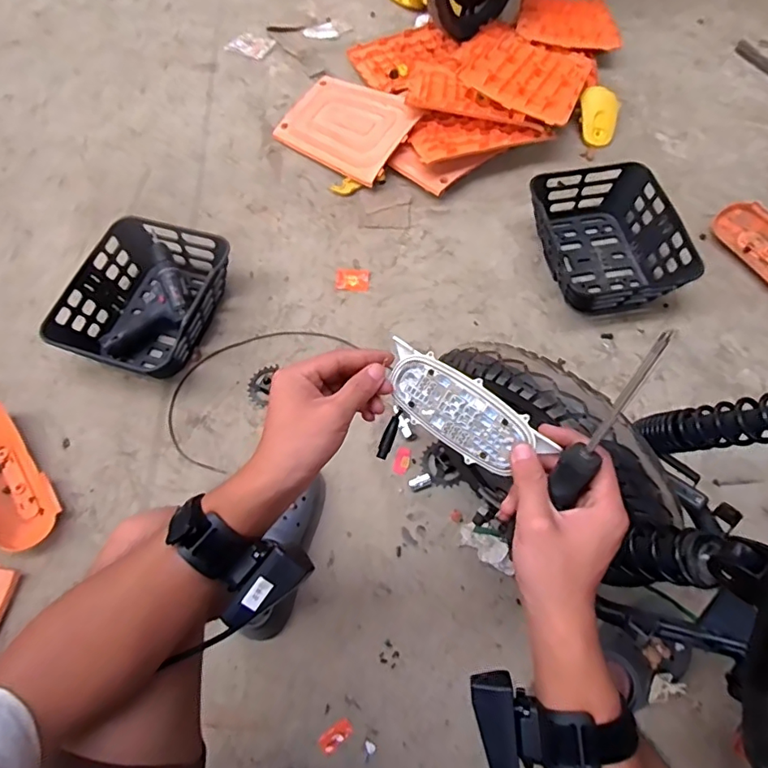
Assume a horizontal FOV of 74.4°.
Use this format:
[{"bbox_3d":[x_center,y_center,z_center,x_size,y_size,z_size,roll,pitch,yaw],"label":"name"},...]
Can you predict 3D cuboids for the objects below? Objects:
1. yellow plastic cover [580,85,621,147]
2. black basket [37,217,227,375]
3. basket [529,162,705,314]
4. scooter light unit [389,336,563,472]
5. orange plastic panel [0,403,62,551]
[{"bbox_3d":[0.538,-0.669,1.269,0.097,0.026,0.146,2,96,-1],"label":"yellow plastic cover"},{"bbox_3d":[-0.468,-0.170,1.027,0.269,0.118,0.322,16,66,9],"label":"black basket"},{"bbox_3d":[0.464,-0.312,1.076,0.276,0.101,0.329,-9,65,-3],"label":"basket"},{"bbox_3d":[0.058,0.021,0.396,0.139,0.025,0.045,35,72,19],"label":"scooter light unit"},{"bbox_3d":[-0.694,0.156,0.908,0.121,0.060,0.326,-35,69,-14],"label":"orange plastic panel"}]

